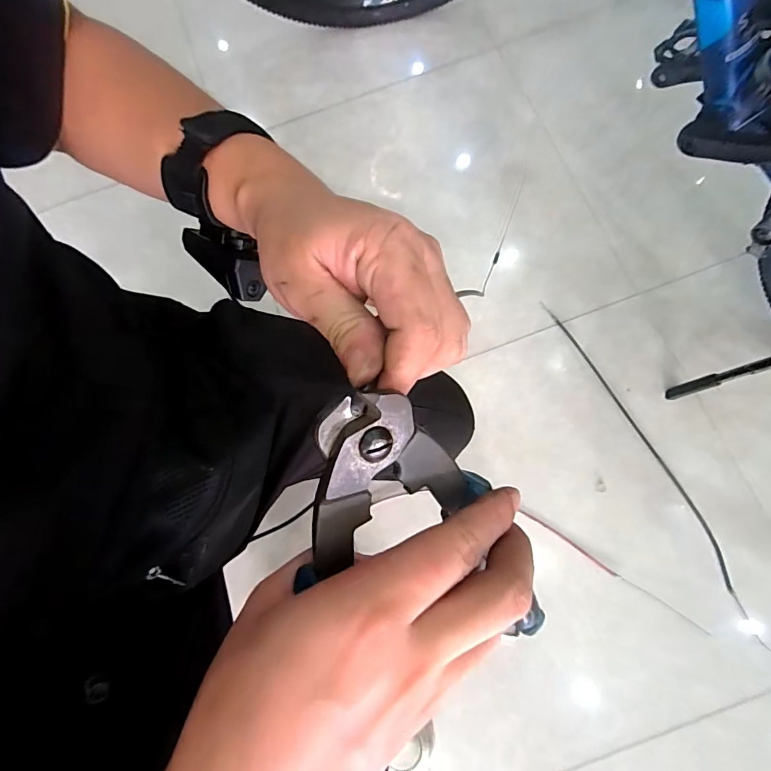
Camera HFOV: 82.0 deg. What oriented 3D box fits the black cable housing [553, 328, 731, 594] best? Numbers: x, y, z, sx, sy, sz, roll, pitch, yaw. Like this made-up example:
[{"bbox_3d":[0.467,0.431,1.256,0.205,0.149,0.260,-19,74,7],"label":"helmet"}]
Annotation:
[{"bbox_3d":[0.408,0.090,0.699,0.030,0.010,0.461,-26,77,-5],"label":"black cable housing"}]

